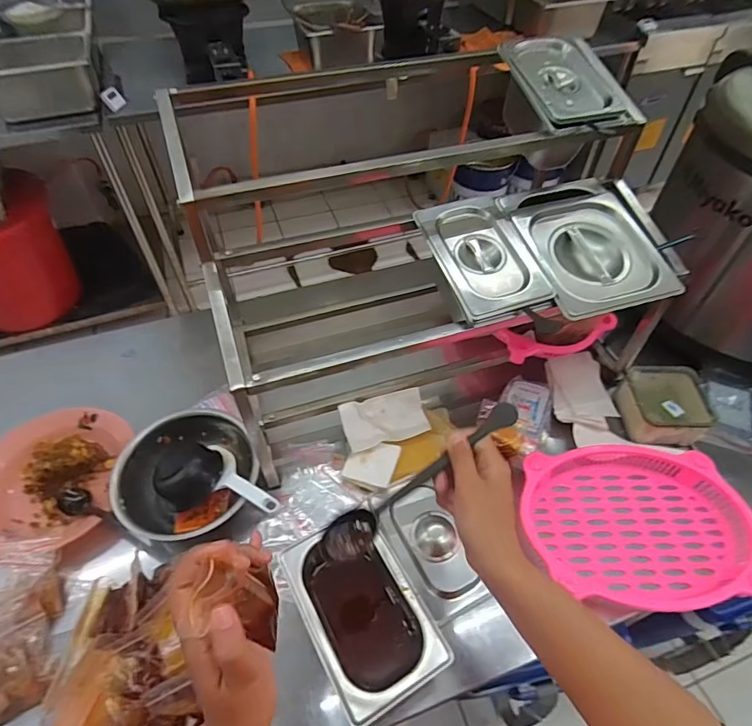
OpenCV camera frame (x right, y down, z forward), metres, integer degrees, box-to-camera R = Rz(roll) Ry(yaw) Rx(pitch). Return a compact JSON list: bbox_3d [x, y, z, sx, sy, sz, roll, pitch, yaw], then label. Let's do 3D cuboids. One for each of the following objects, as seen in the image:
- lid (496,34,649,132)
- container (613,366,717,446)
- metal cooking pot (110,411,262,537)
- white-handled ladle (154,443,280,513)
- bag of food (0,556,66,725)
[{"bbox_3d":[0.260,-0.374,0.637,0.145,0.023,0.178,-17,66,-17],"label":"lid"},{"bbox_3d":[0.424,0.059,0.708,0.109,0.063,0.108,-4,50,-4],"label":"container"},{"bbox_3d":[-0.246,0.147,0.634,0.183,0.065,0.171,11,54,6],"label":"metal cooking pot"},{"bbox_3d":[-0.192,0.150,0.617,0.176,0.057,0.089,5,52,23],"label":"white-handled ladle"},{"bbox_3d":[-0.416,0.305,0.518,0.116,0.061,0.148,-14,51,-12],"label":"bag of food"}]

